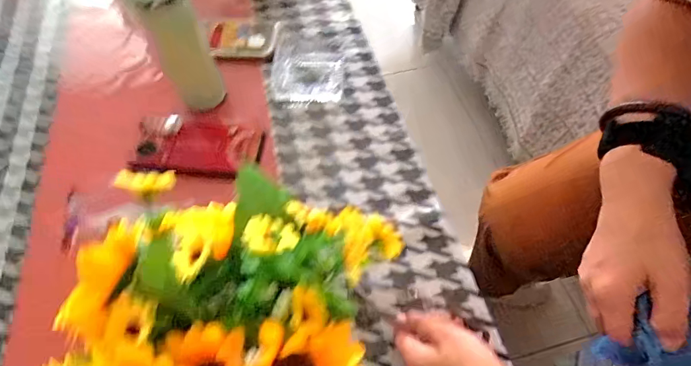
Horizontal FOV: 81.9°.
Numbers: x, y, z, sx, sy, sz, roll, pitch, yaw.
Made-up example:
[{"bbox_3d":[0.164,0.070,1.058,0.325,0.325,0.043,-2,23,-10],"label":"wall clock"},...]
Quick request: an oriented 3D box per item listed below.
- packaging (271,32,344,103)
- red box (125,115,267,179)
[{"bbox_3d":[-0.055,-0.176,0.587,0.101,0.013,0.144,1,60,1],"label":"packaging"},{"bbox_3d":[-0.186,-0.046,0.504,0.153,0.025,0.074,6,60,4],"label":"red box"}]

